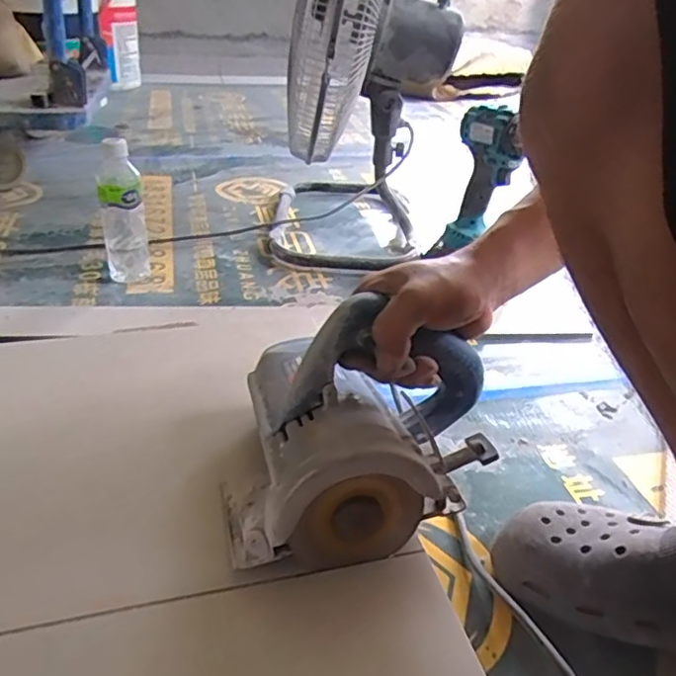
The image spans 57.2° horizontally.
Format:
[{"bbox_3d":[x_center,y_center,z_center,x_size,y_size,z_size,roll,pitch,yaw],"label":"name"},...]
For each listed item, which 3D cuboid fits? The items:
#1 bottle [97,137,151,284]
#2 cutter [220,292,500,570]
[{"bbox_3d":[-0.306,-0.181,0.884,0.059,0.203,0.054,-6,33,-17],"label":"bottle"},{"bbox_3d":[0.005,0.047,0.475,0.183,0.162,0.178,-4,32,-15],"label":"cutter"}]

